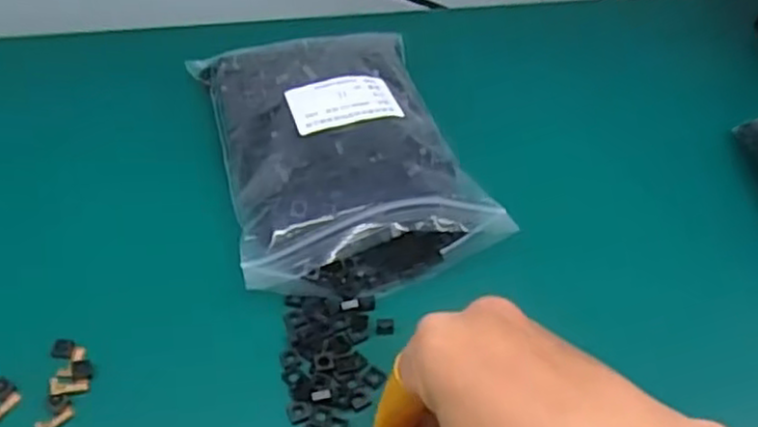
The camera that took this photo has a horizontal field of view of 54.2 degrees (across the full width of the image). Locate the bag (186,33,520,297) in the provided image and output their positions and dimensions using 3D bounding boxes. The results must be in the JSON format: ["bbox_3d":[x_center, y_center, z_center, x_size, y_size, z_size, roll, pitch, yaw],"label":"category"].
[{"bbox_3d":[-0.027,-0.045,0.423,0.143,0.045,0.192,-16,52,-17],"label":"bag"}]

